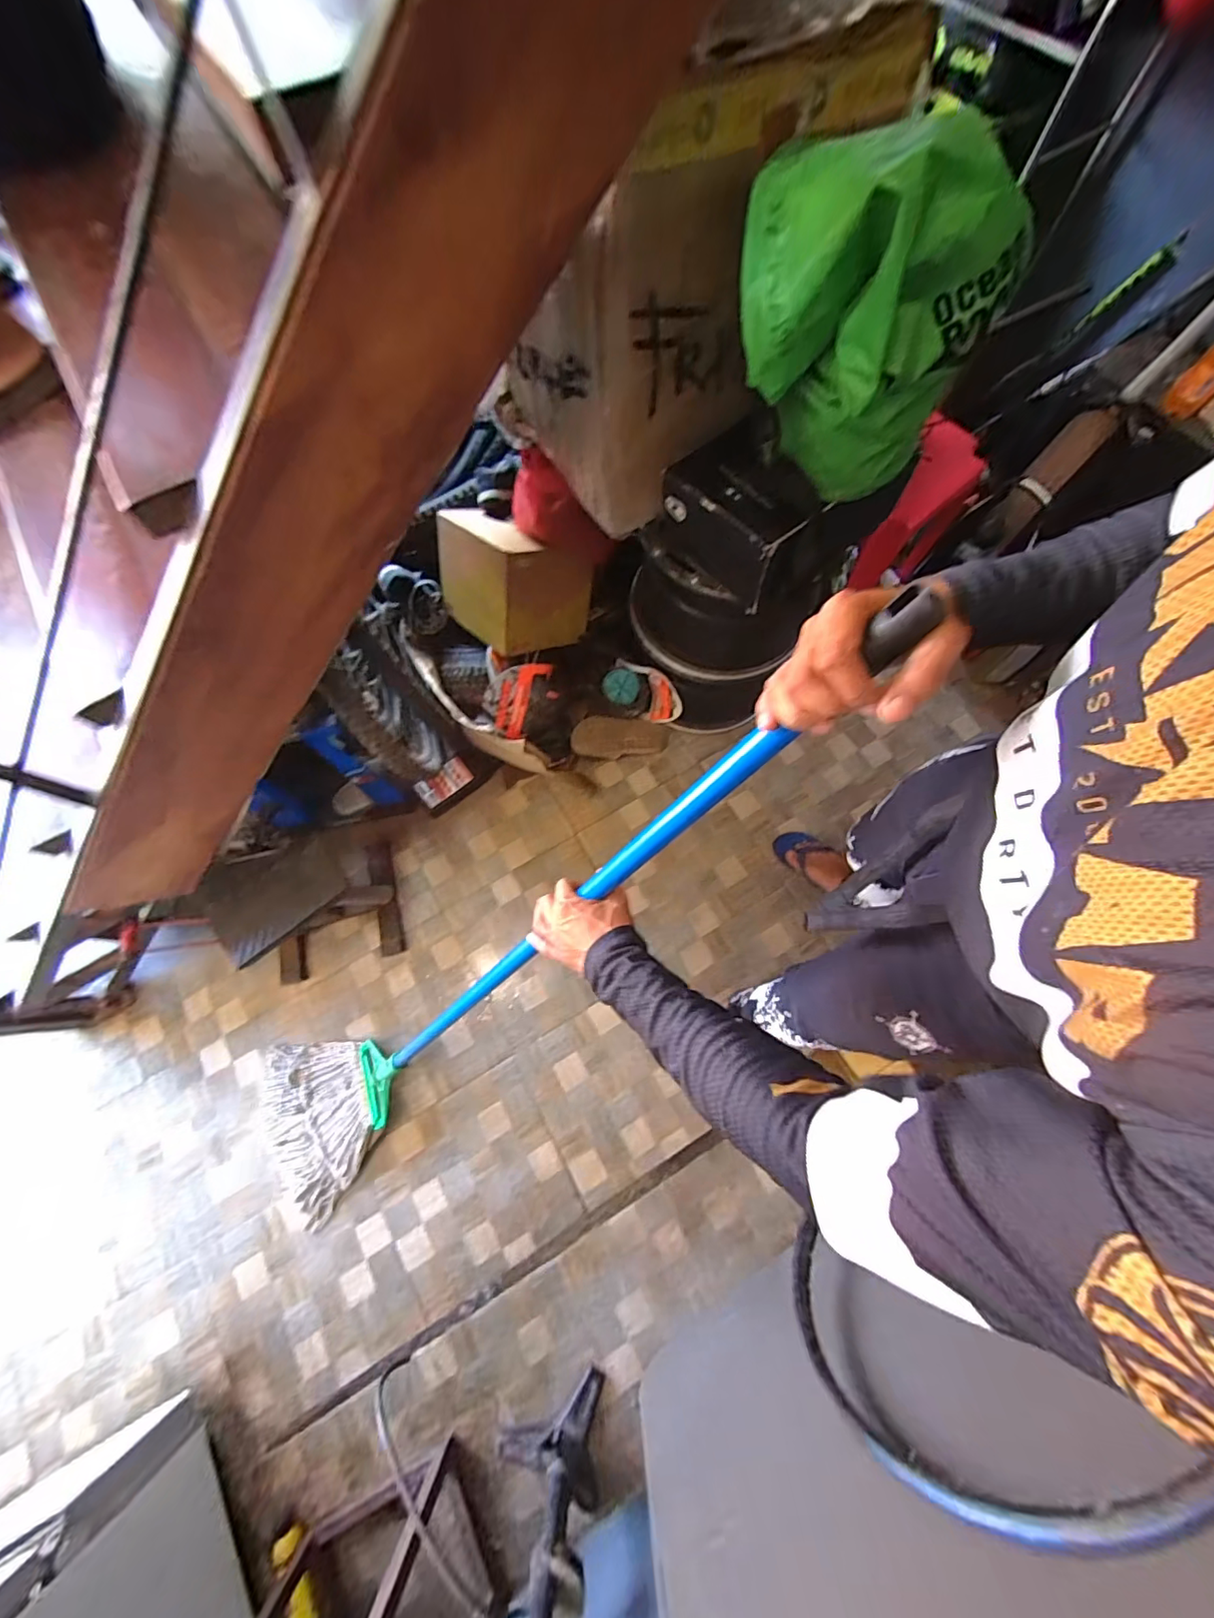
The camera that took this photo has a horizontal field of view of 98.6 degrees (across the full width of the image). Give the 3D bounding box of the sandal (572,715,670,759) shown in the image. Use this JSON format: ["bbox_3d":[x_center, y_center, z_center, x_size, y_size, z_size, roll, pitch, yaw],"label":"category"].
[{"bbox_3d":[0.035,-0.202,1.455,0.279,0.053,0.103,-3,70,-21],"label":"sandal"}]

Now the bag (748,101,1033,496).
[{"bbox_3d":[0.305,-0.589,0.663,0.299,0.345,0.170,20,76,8],"label":"bag"}]

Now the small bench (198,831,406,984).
[{"bbox_3d":[-0.711,0.230,1.237,0.321,0.299,0.279,-15,71,-4],"label":"small bench"}]

